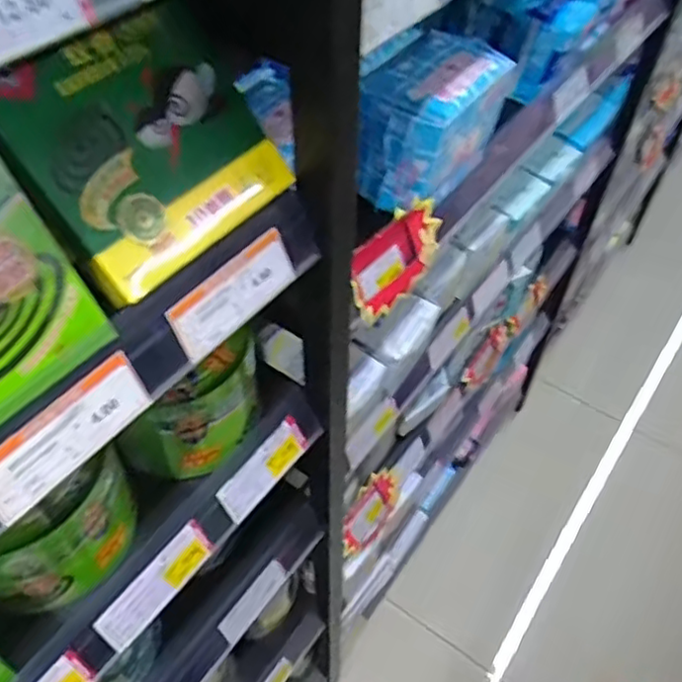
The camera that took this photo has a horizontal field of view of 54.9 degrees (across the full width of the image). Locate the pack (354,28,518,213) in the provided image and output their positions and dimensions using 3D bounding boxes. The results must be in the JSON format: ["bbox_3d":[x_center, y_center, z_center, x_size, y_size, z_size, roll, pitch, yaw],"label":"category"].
[{"bbox_3d":[0.085,-0.216,0.645,0.086,0.116,0.165,28,54,20],"label":"pack"}]

